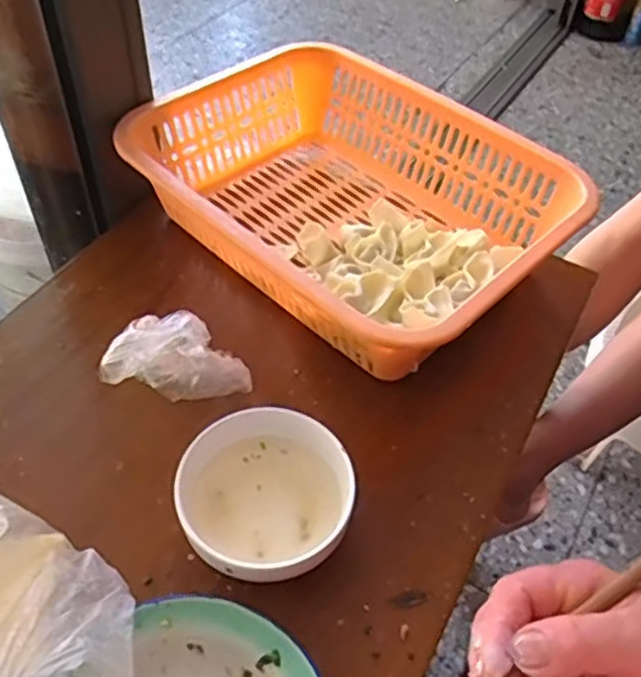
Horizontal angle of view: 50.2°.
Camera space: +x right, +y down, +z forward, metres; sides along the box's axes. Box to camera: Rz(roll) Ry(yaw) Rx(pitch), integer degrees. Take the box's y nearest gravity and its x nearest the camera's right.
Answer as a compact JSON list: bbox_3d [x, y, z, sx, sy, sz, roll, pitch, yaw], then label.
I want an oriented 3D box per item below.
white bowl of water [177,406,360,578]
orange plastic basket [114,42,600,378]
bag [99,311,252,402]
[{"bbox_3d":[-0.042,0.108,0.482,0.114,0.050,0.122,2,50,-2],"label":"white bowl of water"},{"bbox_3d":[0.023,-0.127,0.650,0.283,0.115,0.377,-35,60,-29],"label":"orange plastic basket"},{"bbox_3d":[-0.109,0.012,0.532,0.105,0.083,0.049,3,50,-2],"label":"bag"}]

